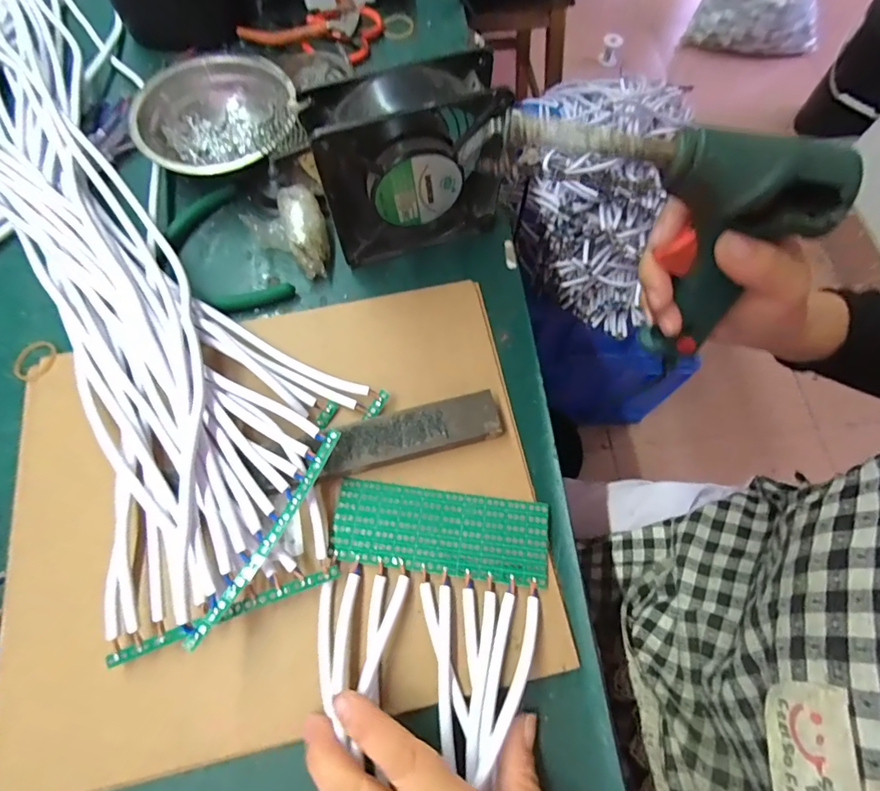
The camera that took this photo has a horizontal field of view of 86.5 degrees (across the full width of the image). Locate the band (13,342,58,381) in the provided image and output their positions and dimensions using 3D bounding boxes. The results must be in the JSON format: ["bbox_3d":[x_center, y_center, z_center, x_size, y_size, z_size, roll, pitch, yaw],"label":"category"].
[{"bbox_3d":[-0.279,-0.024,0.324,0.028,0.005,0.030,0,70,-1],"label":"band"}]

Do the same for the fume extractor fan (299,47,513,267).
[{"bbox_3d":[-0.018,-0.149,0.314,0.124,0.117,0.044,-18,71,-7],"label":"fume extractor fan"}]

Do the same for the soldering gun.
[{"bbox_3d":[0.106,-0.099,0.268,0.176,0.112,0.043,19,69,7],"label":"soldering gun"}]

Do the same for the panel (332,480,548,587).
[{"bbox_3d":[0.000,0.081,0.280,0.127,0.004,0.047,7,64,3],"label":"panel"}]

